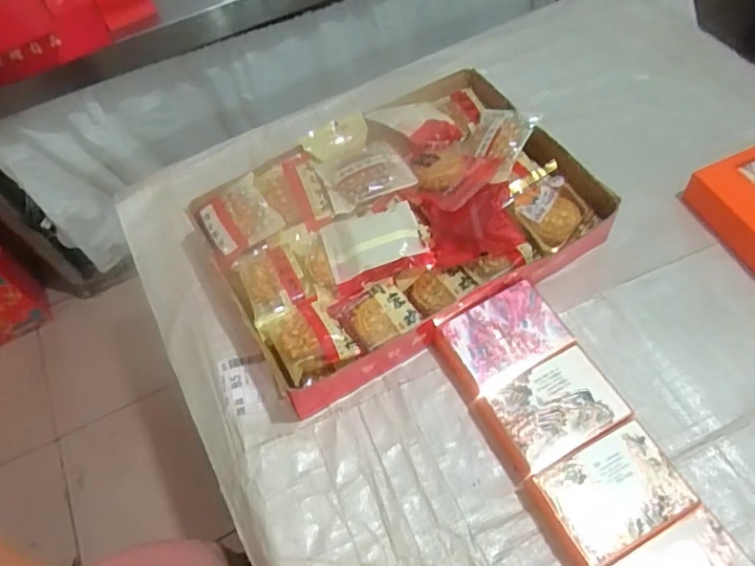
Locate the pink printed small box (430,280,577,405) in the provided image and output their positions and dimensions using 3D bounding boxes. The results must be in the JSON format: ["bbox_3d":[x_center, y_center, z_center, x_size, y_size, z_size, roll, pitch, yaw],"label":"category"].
[{"bbox_3d":[0.148,0.073,0.686,0.129,0.057,0.100,-27,59,-11],"label":"pink printed small box"}]

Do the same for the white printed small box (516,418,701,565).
[{"bbox_3d":[0.232,0.219,0.580,0.139,0.053,0.096,-26,58,-10],"label":"white printed small box"}]

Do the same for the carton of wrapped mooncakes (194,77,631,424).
[{"bbox_3d":[0.024,-0.088,0.765,0.478,0.083,0.342,-28,59,-12],"label":"carton of wrapped mooncakes"}]

